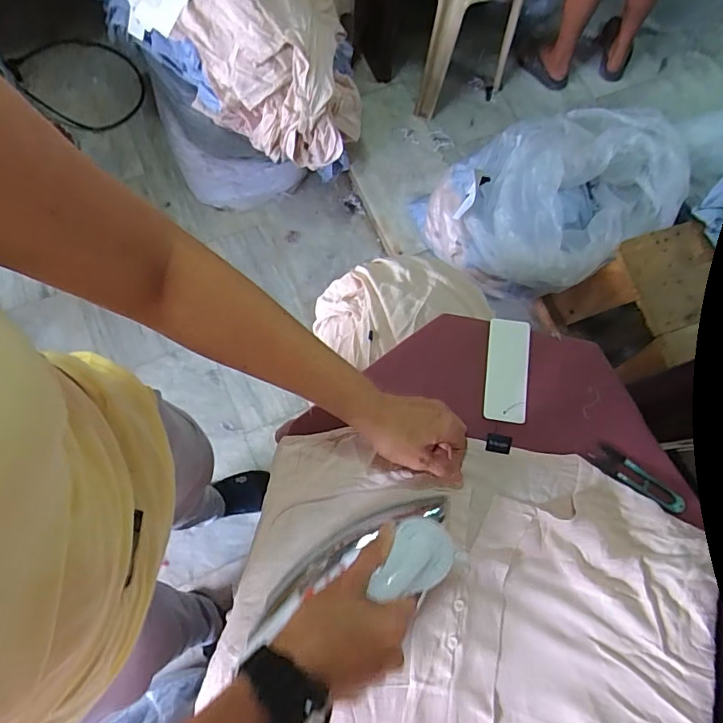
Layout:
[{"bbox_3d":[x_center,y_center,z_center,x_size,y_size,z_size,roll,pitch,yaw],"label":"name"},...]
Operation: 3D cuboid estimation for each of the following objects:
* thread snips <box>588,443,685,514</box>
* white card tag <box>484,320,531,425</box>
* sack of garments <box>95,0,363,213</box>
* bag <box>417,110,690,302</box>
[{"bbox_3d":[0.292,0.124,0.511,0.101,0.006,0.027,34,76,11],"label":"thread snips"},{"bbox_3d":[0.167,0.009,0.554,0.048,0.007,0.120,10,75,-2],"label":"white card tag"},{"bbox_3d":[-0.305,-0.746,1.255,0.509,0.568,0.611,-23,78,-10],"label":"sack of garments"},{"bbox_3d":[0.482,-0.438,1.272,0.542,0.344,0.496,-33,79,-12],"label":"bag"}]

